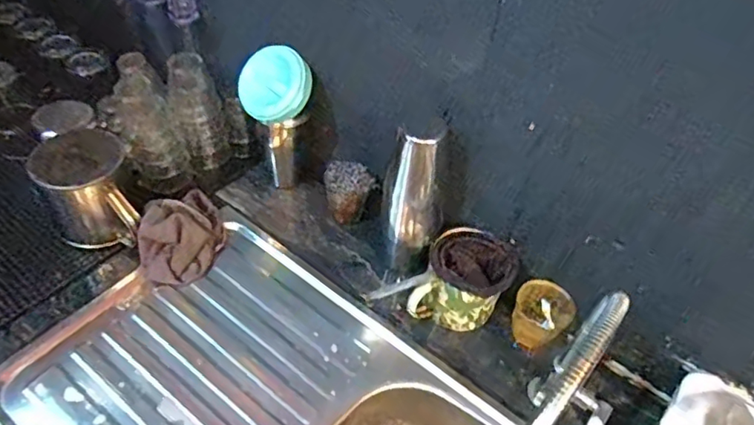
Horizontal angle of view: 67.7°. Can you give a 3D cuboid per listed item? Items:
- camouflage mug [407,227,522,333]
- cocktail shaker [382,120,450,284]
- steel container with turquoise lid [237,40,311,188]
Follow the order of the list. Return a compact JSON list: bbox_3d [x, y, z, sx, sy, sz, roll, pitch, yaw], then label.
[{"bbox_3d":[0.114,0.097,0.736,0.107,0.089,0.118,21,49,12],"label":"camouflage mug"},{"bbox_3d":[0.048,-0.016,0.745,0.078,0.267,0.065,12,48,4],"label":"cocktail shaker"},{"bbox_3d":[-0.146,-0.119,0.826,0.094,0.228,0.081,-7,49,-12],"label":"steel container with turquoise lid"}]

